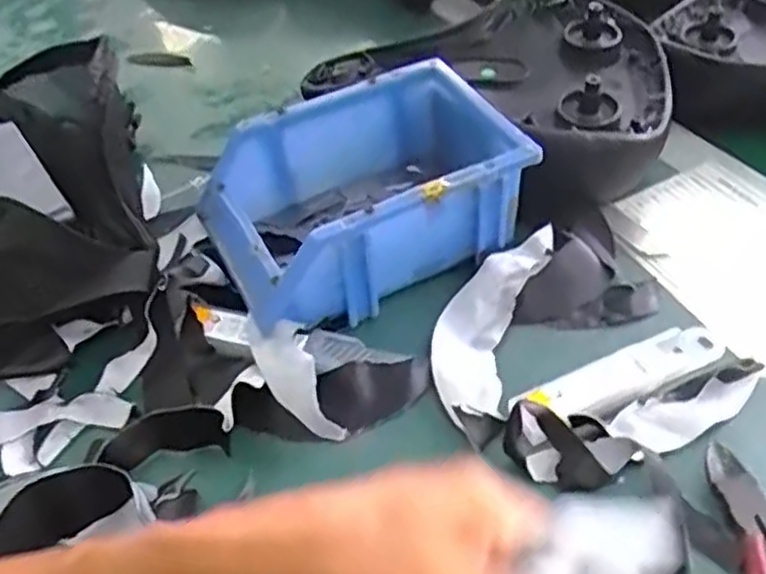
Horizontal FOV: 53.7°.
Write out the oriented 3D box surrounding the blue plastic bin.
[{"bbox_3d":[-0.013,-0.058,0.453,0.175,0.067,0.117,-22,49,-15],"label":"blue plastic bin"}]

